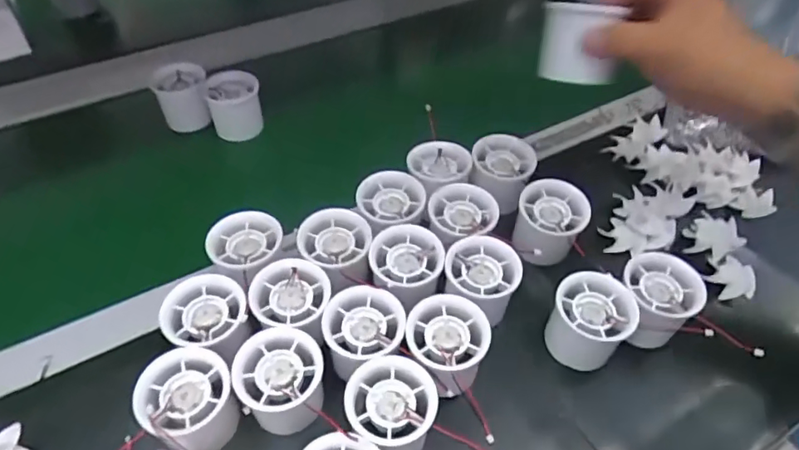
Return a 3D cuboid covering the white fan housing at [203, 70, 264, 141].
[{"bbox_3d":[-0.175,-0.128,0.582,0.052,0.063,0.043,-15,55,-15],"label":"white fan housing"}]

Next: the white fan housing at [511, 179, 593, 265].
[{"bbox_3d":[0.126,-0.001,0.467,0.054,0.056,0.052,2,52,-3],"label":"white fan housing"}]

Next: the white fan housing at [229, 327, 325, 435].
[{"bbox_3d":[-0.079,0.108,0.370,0.056,0.052,0.056,1,48,-1],"label":"white fan housing"}]

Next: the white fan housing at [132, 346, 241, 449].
[{"bbox_3d":[-0.137,0.115,0.355,0.058,0.041,0.054,1,48,-1],"label":"white fan housing"}]

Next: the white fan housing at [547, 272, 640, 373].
[{"bbox_3d":[0.139,0.072,0.408,0.057,0.053,0.058,23,55,11],"label":"white fan housing"}]

